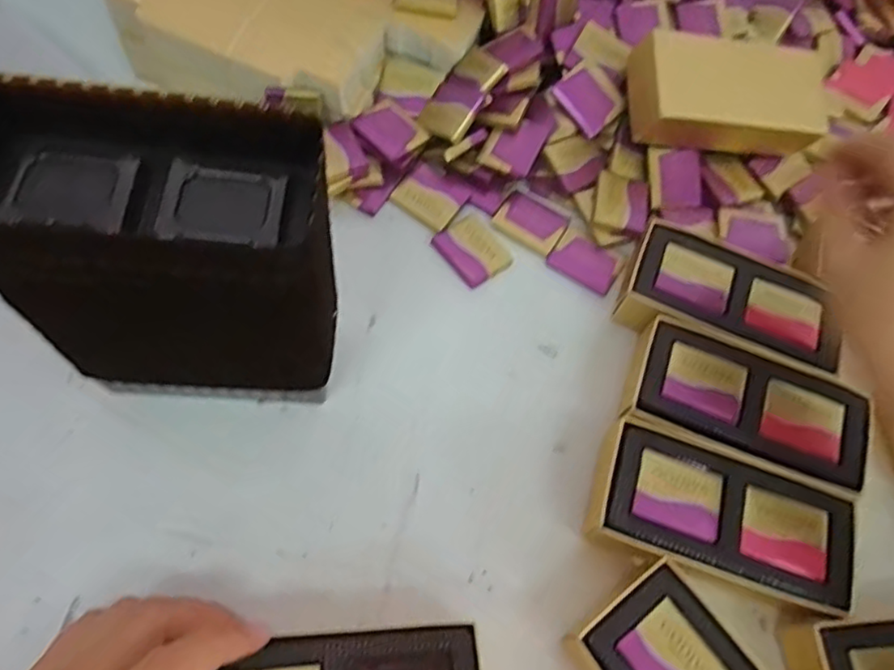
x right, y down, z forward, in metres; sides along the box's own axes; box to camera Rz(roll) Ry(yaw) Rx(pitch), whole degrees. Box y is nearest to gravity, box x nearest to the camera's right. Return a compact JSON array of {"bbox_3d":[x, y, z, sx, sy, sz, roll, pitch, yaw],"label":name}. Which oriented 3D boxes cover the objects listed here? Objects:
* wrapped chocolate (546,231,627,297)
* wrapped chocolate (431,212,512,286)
[{"bbox_3d":[0.083,-0.044,0.378,0.040,0.004,0.030,30,65,9],"label":"wrapped chocolate"},{"bbox_3d":[0.015,-0.050,0.371,0.032,0.004,0.040,-33,71,-19],"label":"wrapped chocolate"}]

